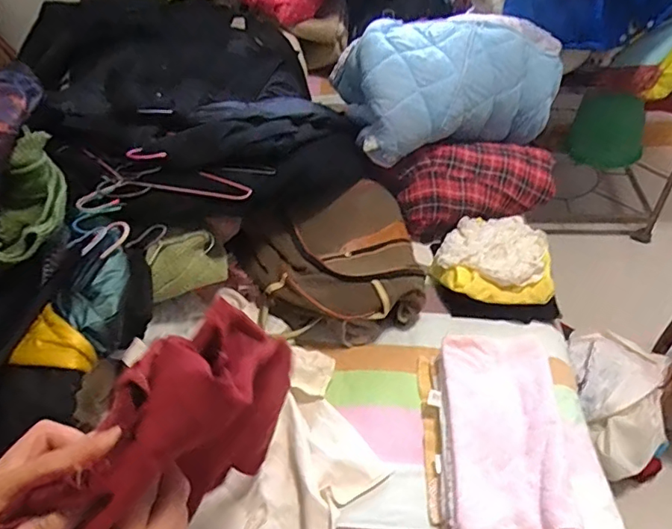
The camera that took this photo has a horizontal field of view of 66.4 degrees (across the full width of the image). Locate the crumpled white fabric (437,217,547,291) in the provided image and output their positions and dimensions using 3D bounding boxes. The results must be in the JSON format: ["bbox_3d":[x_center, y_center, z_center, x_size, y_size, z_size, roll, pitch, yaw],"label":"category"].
[{"bbox_3d":[0.404,-0.051,1.281,0.247,0.057,0.286,20,51,24],"label":"crumpled white fabric"}]

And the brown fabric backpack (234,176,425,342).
[{"bbox_3d":[0.014,-0.013,1.211,0.456,0.128,0.395,-25,48,-18],"label":"brown fabric backpack"}]

